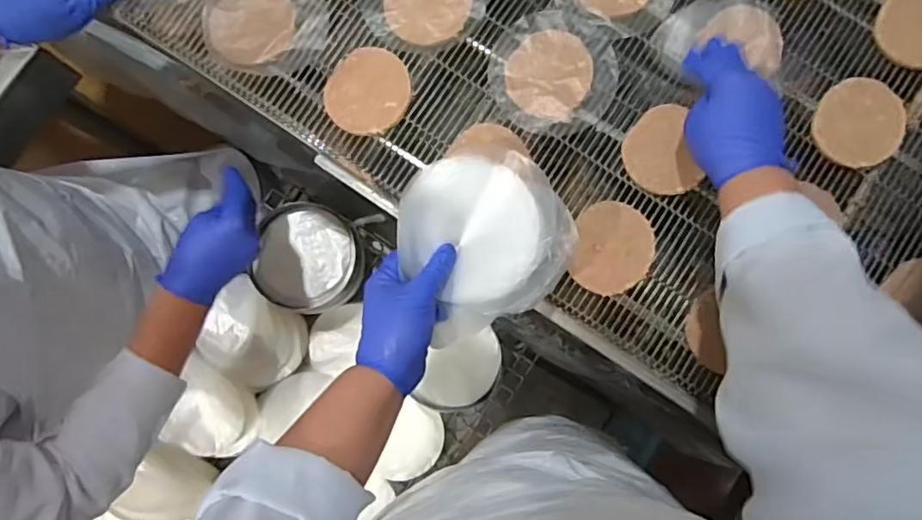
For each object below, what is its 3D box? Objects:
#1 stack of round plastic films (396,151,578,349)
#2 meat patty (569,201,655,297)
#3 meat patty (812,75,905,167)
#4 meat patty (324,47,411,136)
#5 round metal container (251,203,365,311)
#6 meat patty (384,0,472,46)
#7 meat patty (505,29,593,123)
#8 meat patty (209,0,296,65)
[{"bbox_3d":[0.018,-0.022,0.495,0.135,0.032,0.137,-29,88,-4],"label":"stack of round plastic films"},{"bbox_3d":[0.142,-0.011,0.548,0.070,0.009,0.083,9,86,-1],"label":"meat patty"},{"bbox_3d":[0.381,-0.131,0.559,0.082,0.007,0.085,9,86,-1],"label":"meat patty"},{"bbox_3d":[-0.091,-0.164,0.573,0.080,0.005,0.082,0,86,-2],"label":"meat patty"},{"bbox_3d":[-0.202,-0.003,0.791,0.136,0.034,0.144,5,86,-2],"label":"round metal container"},{"bbox_3d":[-0.032,-0.254,0.578,0.082,0.008,0.082,0,86,-2],"label":"meat patty"},{"bbox_3d":[0.085,-0.180,0.570,0.080,0.010,0.085,0,86,-2],"label":"meat patty"},{"bbox_3d":[-0.207,-0.236,0.583,0.081,0.004,0.081,-9,87,-3],"label":"meat patty"}]

